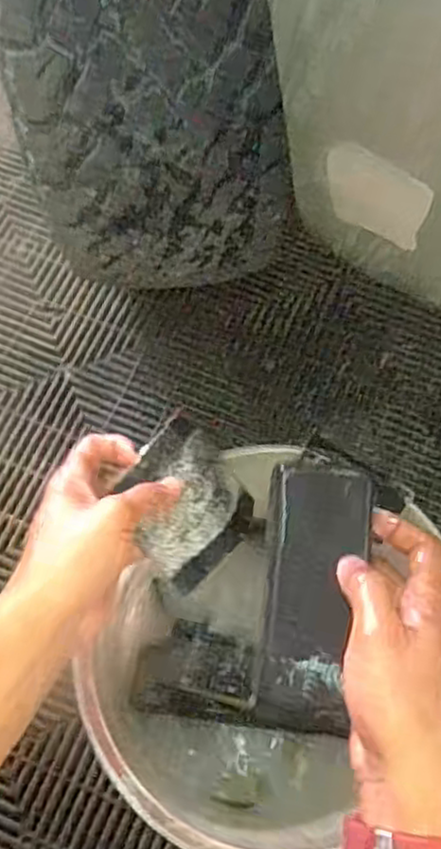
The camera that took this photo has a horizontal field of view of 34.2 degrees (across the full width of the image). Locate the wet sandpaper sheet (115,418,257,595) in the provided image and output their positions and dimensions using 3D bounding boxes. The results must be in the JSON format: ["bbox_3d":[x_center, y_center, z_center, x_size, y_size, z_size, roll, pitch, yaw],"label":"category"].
[{"bbox_3d":[-0.023,0.052,0.497,0.091,0.023,0.094,48,60,-12],"label":"wet sandpaper sheet"}]

